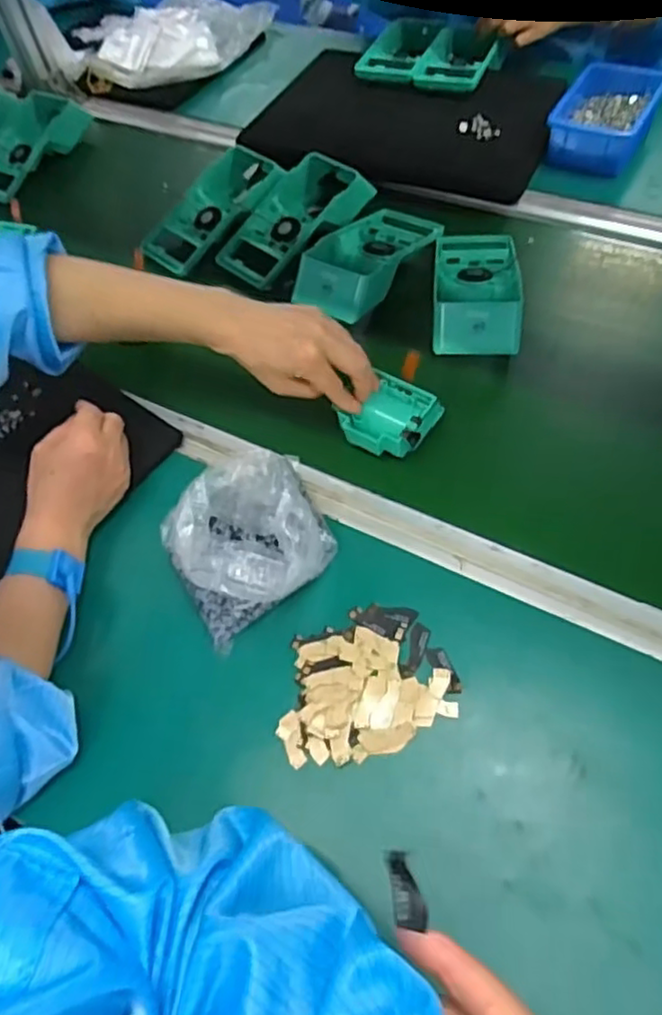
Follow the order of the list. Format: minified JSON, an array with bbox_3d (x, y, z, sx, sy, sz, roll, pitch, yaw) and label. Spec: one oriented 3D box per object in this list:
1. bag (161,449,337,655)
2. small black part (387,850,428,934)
[{"bbox_3d":[-0.062,0.019,0.518,0.126,0.053,0.126,-29,60,-11],"label":"bag"},{"bbox_3d":[0.032,0.164,0.288,0.013,0.006,0.030,-15,61,-5],"label":"small black part"}]

